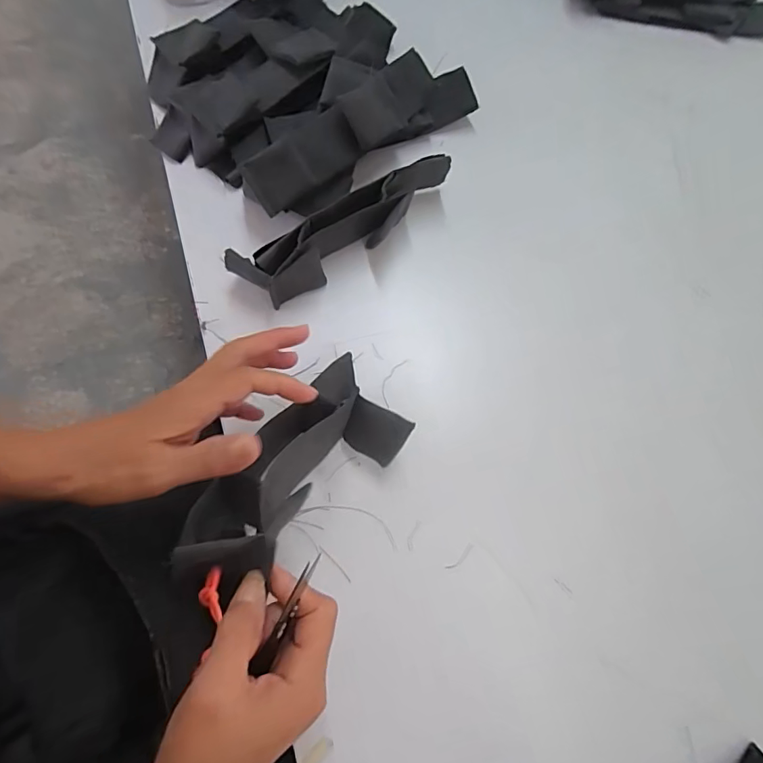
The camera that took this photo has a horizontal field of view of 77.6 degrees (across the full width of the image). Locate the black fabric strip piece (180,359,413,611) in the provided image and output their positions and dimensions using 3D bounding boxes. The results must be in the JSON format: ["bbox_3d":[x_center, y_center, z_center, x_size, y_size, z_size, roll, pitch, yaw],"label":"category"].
[{"bbox_3d":[-0.050,0.053,0.288,0.070,0.039,0.165,39,40,9],"label":"black fabric strip piece"}]

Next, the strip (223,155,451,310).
[{"bbox_3d":[-0.025,-0.124,0.393,0.198,0.053,0.041,-29,76,-10],"label":"strip"}]

